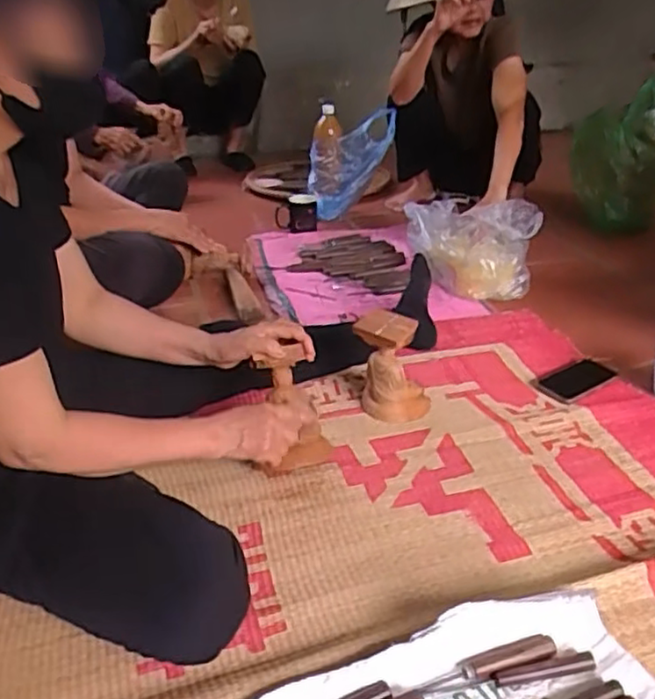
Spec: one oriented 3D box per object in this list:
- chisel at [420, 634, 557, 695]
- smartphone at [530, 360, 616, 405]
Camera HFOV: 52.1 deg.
[{"bbox_3d":[0.168,0.327,0.699,0.149,0.015,0.021,-9,30,-13],"label":"chisel"},{"bbox_3d":[0.452,0.052,1.226,0.158,0.010,0.087,-20,35,-30],"label":"smartphone"}]

